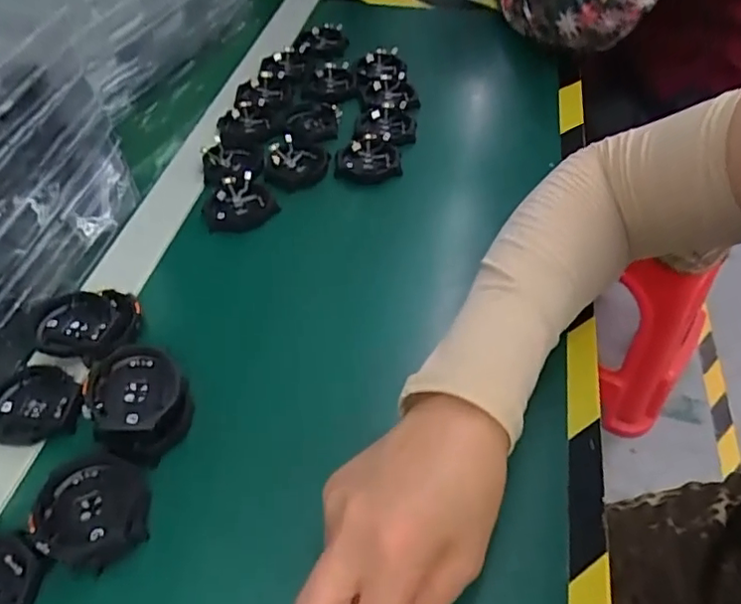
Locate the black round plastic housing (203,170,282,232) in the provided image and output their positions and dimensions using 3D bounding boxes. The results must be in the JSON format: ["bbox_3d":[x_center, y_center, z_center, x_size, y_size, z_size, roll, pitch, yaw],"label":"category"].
[{"bbox_3d":[-0.100,-0.077,0.449,0.054,0.012,0.048,-15,50,-10],"label":"black round plastic housing"}]

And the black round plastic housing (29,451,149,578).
[{"bbox_3d":[-0.137,0.103,0.293,0.049,0.018,0.053,-1,49,1],"label":"black round plastic housing"}]

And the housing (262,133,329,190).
[{"bbox_3d":[-0.060,-0.116,0.481,0.051,0.011,0.057,-3,49,0],"label":"housing"}]

